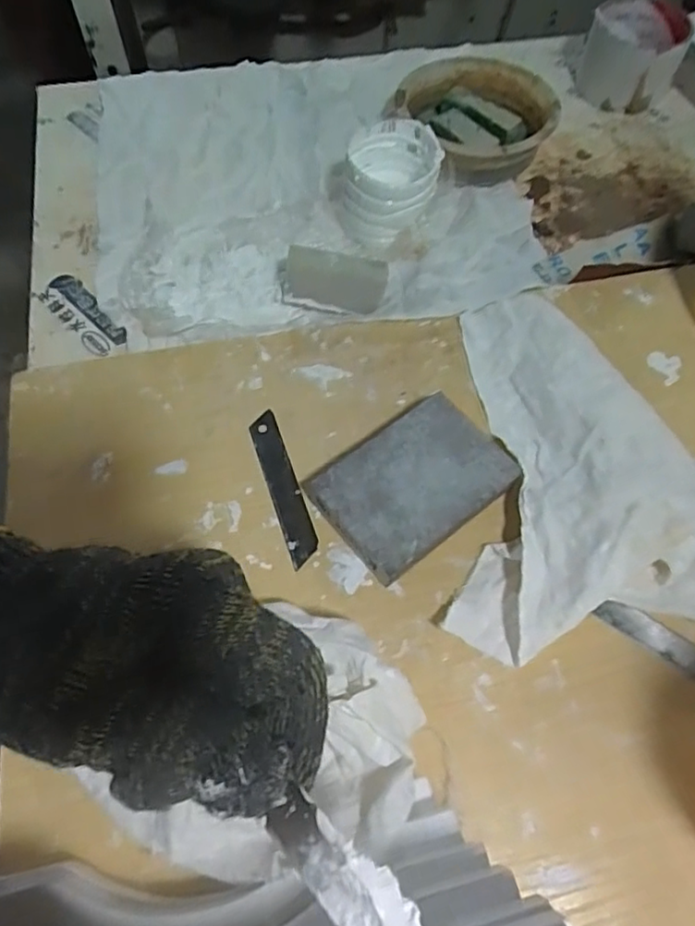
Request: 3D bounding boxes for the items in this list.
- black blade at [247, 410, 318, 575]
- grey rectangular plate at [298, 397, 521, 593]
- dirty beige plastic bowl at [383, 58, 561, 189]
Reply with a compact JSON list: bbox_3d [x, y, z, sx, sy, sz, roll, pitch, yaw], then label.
[{"bbox_3d":[-0.038,0.014,0.362,0.017,0.005,0.097,-16,63,-12],"label":"black blade"},{"bbox_3d":[0.036,0.012,0.350,0.099,0.026,0.072,-34,69,-18],"label":"grey rectangular plate"},{"bbox_3d":[0.098,-0.280,0.502,0.130,0.044,0.130,1,62,-2],"label":"dirty beige plastic bowl"}]

